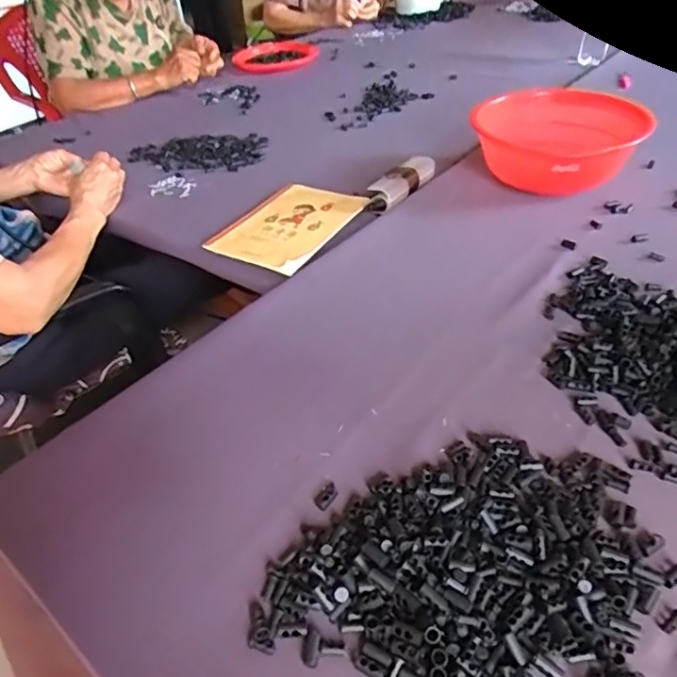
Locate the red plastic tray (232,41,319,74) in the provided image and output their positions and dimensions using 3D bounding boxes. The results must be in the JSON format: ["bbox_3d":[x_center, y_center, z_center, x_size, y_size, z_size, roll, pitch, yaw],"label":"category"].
[{"bbox_3d":[-0.171,-0.785,1.491,0.229,0.020,0.223,-10,40,-7],"label":"red plastic tray"}]

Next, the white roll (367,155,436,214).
[{"bbox_3d":[0.095,-0.233,0.795,0.040,0.030,0.155,19,46,26],"label":"white roll"}]

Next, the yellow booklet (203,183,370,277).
[{"bbox_3d":[-0.068,-0.163,0.761,0.151,0.008,0.218,17,44,25],"label":"yellow booklet"}]

